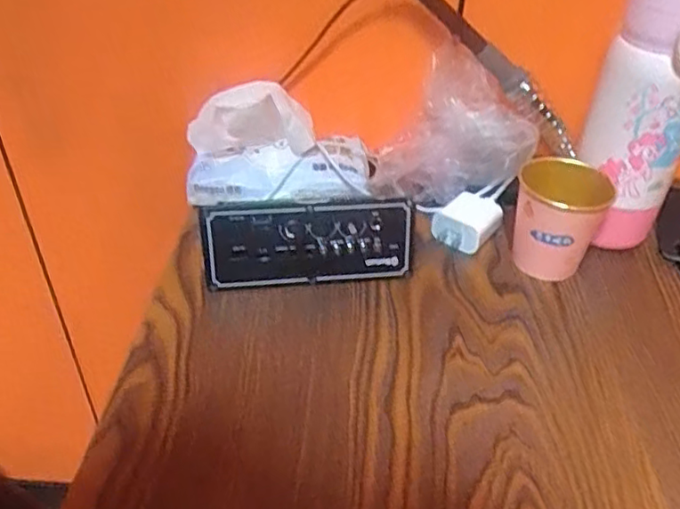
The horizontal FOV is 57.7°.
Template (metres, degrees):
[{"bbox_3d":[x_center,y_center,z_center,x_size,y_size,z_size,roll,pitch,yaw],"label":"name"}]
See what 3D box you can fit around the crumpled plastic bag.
[{"bbox_3d":[0.090,-0.096,0.520,0.140,0.119,0.069,-12,44,-16],"label":"crumpled plastic bag"}]

